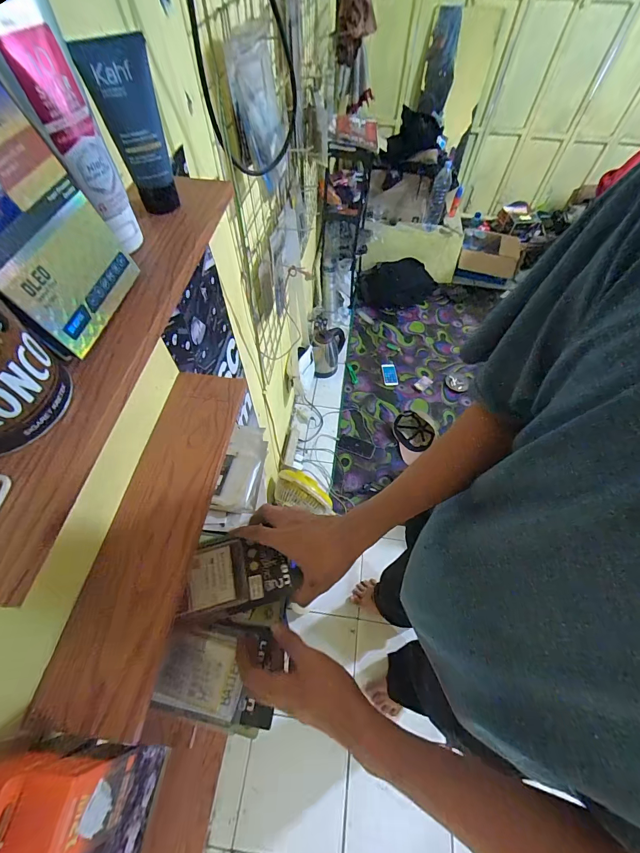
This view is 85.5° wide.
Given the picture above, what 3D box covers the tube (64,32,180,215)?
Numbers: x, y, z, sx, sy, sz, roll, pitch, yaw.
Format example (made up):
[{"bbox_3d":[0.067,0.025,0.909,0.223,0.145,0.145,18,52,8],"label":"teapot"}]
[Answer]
[{"bbox_3d":[-0.151,-0.238,0.285,0.047,0.110,0.032,-20,48,-18],"label":"tube"}]

